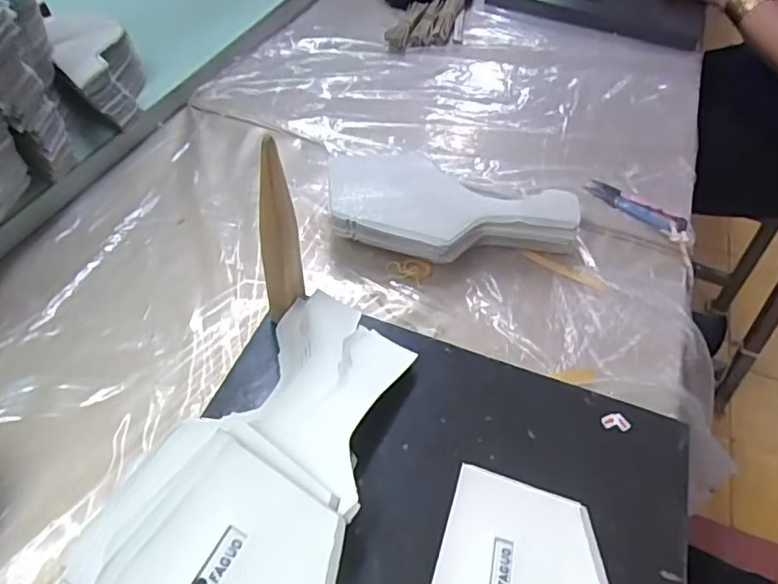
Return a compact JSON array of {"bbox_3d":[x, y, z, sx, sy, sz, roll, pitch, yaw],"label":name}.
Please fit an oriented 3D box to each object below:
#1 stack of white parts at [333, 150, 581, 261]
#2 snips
[{"bbox_3d":[0.053,-0.077,0.502,0.207,0.043,0.116,-4,50,-8],"label":"stack of white parts"},{"bbox_3d":[0.233,-0.082,0.543,0.023,0.014,0.097,-32,59,-28],"label":"snips"}]

